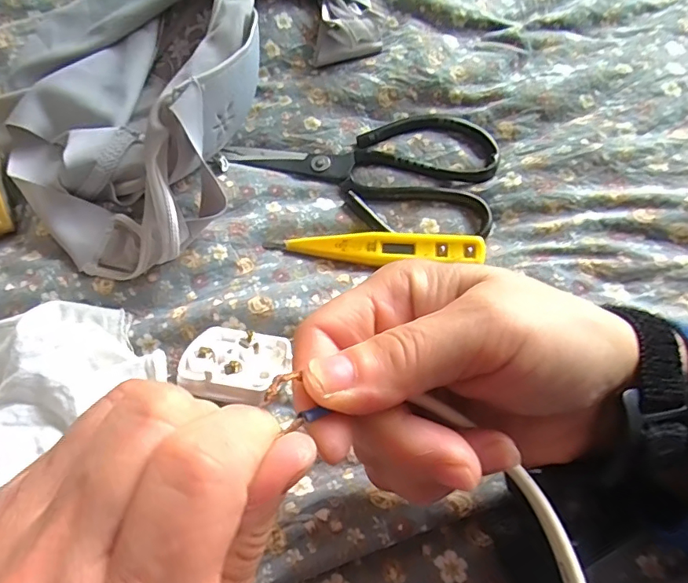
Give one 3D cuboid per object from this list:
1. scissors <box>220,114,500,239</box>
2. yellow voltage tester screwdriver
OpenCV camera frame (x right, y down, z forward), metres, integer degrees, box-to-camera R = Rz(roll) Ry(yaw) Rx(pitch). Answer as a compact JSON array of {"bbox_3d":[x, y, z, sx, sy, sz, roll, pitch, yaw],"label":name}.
[{"bbox_3d":[0.011,-0.081,0.316,0.170,0.009,0.090,10,66,6],"label":"scissors"},{"bbox_3d":[0.017,-0.025,0.281,0.121,0.016,0.017,2,66,3],"label":"yellow voltage tester screwdriver"}]

